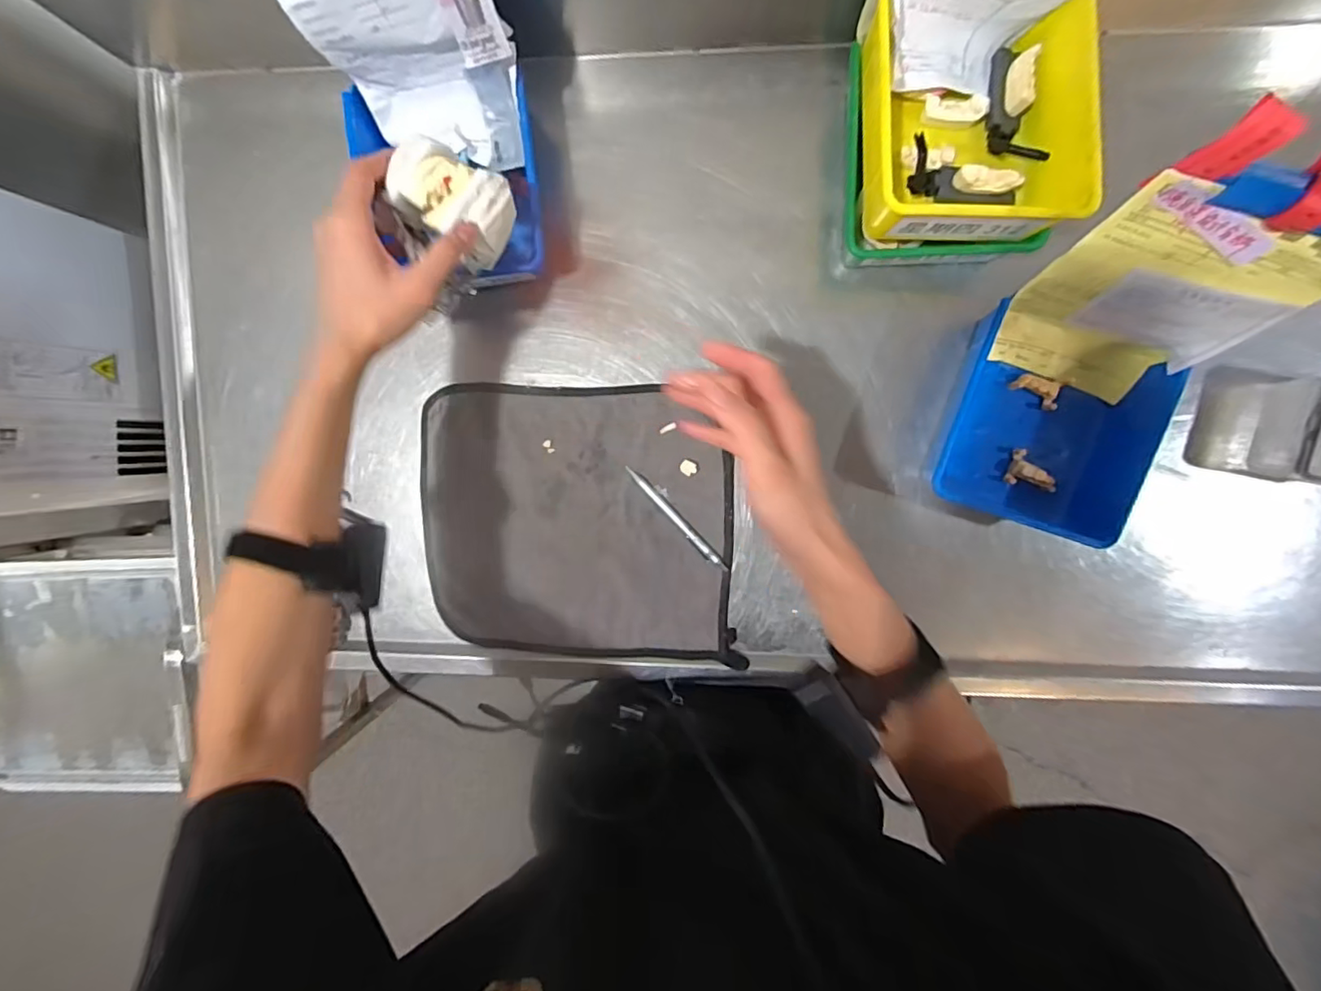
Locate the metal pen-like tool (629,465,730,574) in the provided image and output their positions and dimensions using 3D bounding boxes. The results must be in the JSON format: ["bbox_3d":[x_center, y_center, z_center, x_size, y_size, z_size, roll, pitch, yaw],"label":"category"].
[{"bbox_3d":[0.017,0.025,0.554,0.010,0.008,0.136,-43,92,7],"label":"metal pen-like tool"}]

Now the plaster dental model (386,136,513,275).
[{"bbox_3d":[-0.154,-0.224,0.427,0.085,0.044,0.064,42,97,-2],"label":"plaster dental model"}]

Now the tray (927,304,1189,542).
[{"bbox_3d":[0.328,-0.057,0.500,0.161,0.071,0.158,19,97,1],"label":"tray"}]

